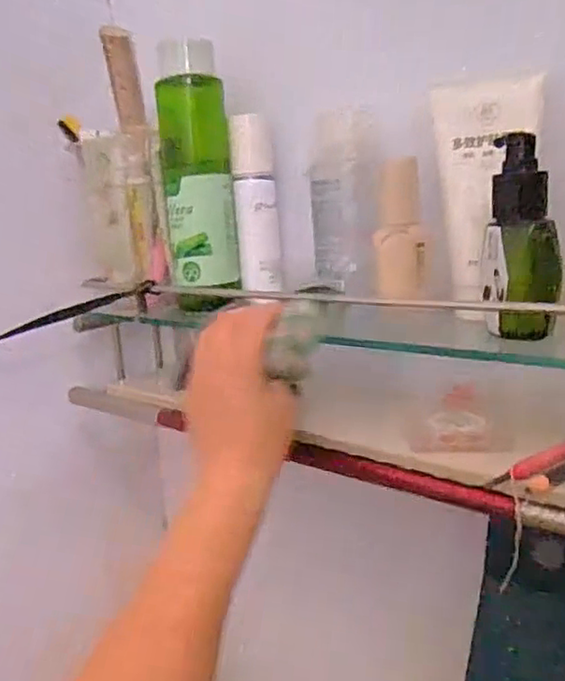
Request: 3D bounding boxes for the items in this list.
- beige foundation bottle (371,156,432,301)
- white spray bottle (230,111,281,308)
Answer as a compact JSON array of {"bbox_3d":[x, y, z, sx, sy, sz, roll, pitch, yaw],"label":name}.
[{"bbox_3d":[0.079,-0.073,0.412,0.034,0.088,0.026,-3,12,2],"label":"beige foundation bottle"},{"bbox_3d":[-0.024,-0.118,0.542,0.030,0.147,0.027,6,15,39],"label":"white spray bottle"}]

